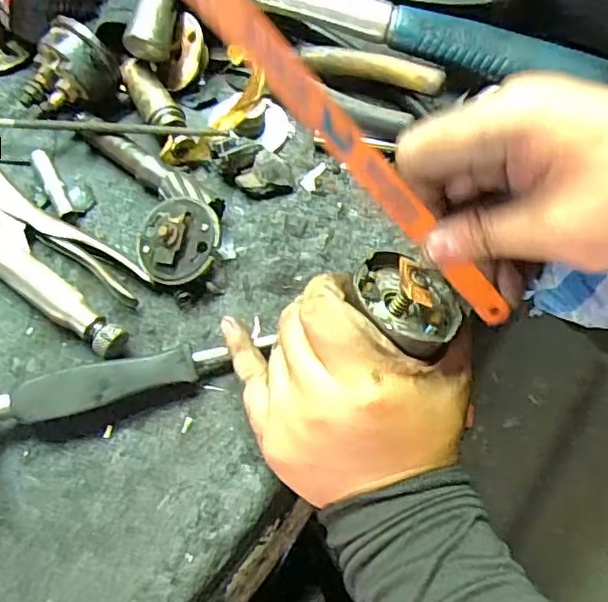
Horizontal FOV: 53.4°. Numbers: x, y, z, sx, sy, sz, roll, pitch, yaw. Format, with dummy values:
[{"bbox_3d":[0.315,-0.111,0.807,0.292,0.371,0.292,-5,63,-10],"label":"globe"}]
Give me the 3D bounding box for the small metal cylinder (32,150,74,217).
[{"bbox_3d":[-0.146,-0.068,0.350,0.009,0.012,0.049,-25,64,-16],"label":"small metal cylinder"}]

